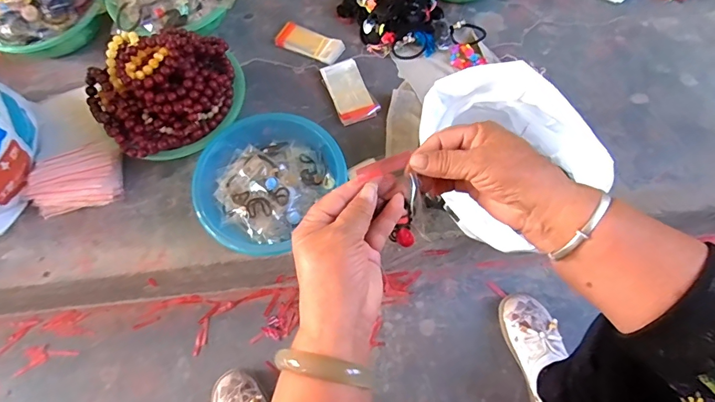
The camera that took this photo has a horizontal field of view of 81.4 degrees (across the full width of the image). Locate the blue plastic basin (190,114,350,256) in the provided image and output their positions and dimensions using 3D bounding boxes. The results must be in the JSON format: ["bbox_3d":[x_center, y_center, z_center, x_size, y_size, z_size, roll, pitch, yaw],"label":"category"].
[{"bbox_3d":[-0.154,-0.036,0.659,0.217,0.081,0.216,0,68,1],"label":"blue plastic basin"}]

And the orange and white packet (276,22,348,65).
[{"bbox_3d":[-0.092,-0.303,0.801,0.128,0.018,0.059,28,71,11],"label":"orange and white packet"}]

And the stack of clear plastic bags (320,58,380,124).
[{"bbox_3d":[-0.015,-0.198,0.756,0.069,0.022,0.125,-20,69,-7],"label":"stack of clear plastic bags"}]

